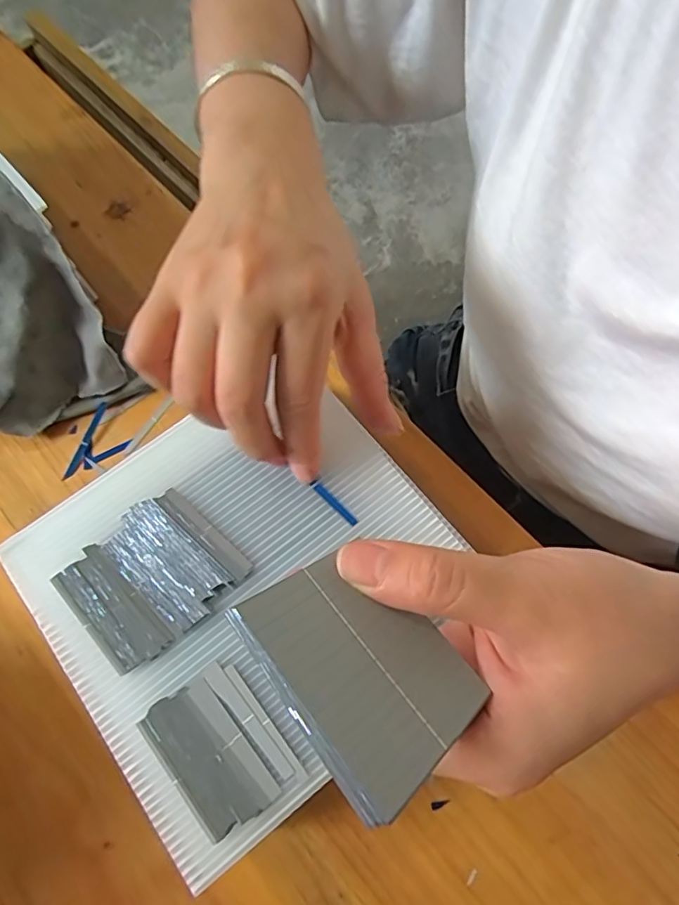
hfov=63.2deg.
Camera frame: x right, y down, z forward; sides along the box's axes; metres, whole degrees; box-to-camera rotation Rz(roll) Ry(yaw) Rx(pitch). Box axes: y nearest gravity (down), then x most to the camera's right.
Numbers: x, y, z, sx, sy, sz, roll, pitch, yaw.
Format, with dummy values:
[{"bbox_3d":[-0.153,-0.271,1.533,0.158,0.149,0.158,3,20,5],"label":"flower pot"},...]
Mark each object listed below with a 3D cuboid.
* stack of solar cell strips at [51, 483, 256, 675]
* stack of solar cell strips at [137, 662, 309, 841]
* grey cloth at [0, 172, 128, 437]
[{"bbox_3d":[-0.081,0.053,0.235,0.056,0.005,0.065,43,75,14],"label":"stack of solar cell strips"},{"bbox_3d":[-0.046,0.114,0.213,0.041,0.004,0.054,-38,74,-13],"label":"stack of solar cell strips"},{"bbox_3d":[-0.170,-0.066,0.292,0.080,0.096,0.069,-29,72,-11],"label":"grey cloth"}]

